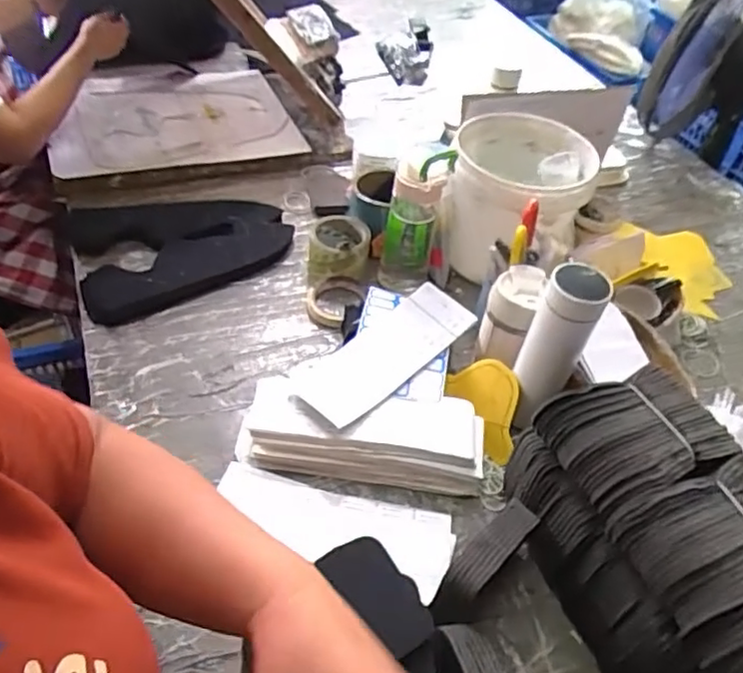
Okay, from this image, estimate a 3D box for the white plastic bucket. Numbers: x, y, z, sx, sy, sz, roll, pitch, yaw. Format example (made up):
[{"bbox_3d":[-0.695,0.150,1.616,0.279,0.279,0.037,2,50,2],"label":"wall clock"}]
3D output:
[{"bbox_3d":[0.219,-0.203,0.972,0.201,0.189,0.227,16,47,8],"label":"white plastic bucket"}]

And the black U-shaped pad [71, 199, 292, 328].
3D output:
[{"bbox_3d":[-0.283,-0.149,0.960,0.318,0.034,0.254,-15,50,-21],"label":"black U-shaped pad"}]

